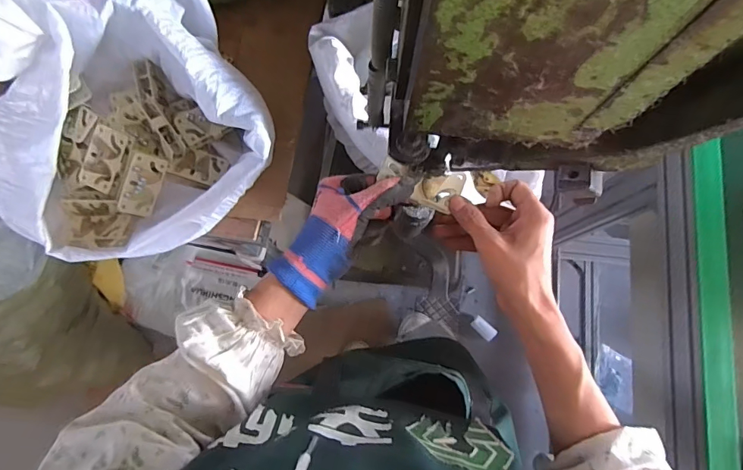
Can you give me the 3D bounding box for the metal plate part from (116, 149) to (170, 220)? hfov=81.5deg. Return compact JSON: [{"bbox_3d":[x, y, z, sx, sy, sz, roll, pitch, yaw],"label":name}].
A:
[{"bbox_3d":[-0.288,-0.061,0.542,0.004,0.043,0.079,33,103,39],"label":"metal plate part"}]

